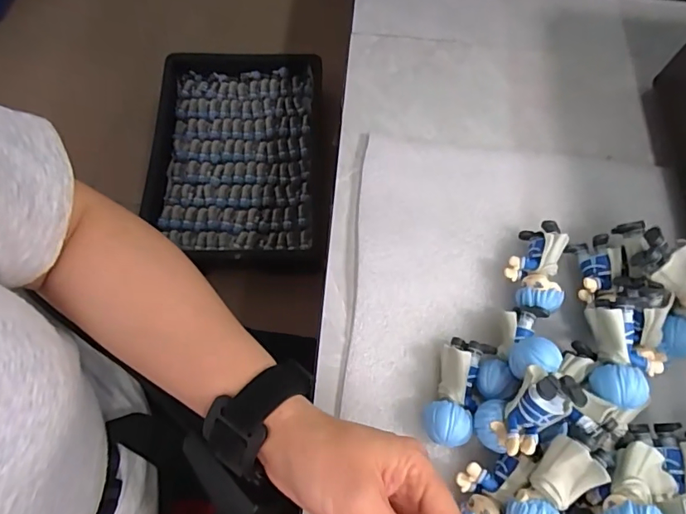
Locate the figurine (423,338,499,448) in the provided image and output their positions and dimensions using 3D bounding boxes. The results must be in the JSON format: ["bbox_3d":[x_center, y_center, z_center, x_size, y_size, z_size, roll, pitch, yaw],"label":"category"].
[{"bbox_3d":[0.068,0.081,0.289,0.027,0.027,0.062,21,68,7],"label":"figurine"}]

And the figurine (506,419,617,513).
[{"bbox_3d":[0.111,0.112,0.244,0.027,0.023,0.074,34,71,13],"label":"figurine"}]

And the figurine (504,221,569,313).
[{"bbox_3d":[0.128,0.007,0.322,0.033,0.027,0.061,11,67,3],"label":"figurine"}]

